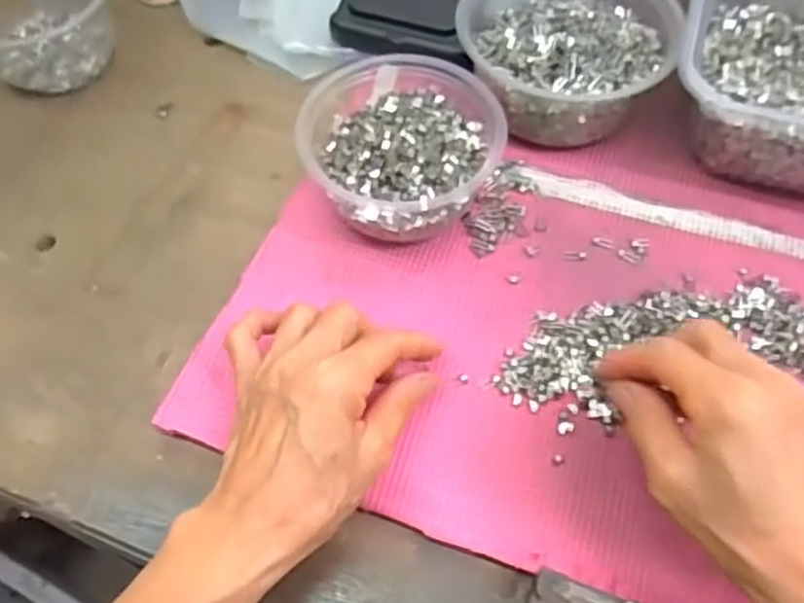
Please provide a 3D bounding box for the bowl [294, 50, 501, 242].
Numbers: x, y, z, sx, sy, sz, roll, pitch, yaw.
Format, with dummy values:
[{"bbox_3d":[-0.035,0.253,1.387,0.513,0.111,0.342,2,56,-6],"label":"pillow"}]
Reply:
[{"bbox_3d":[-0.002,-0.094,0.431,0.113,0.063,0.122,-10,60,-3],"label":"bowl"}]

